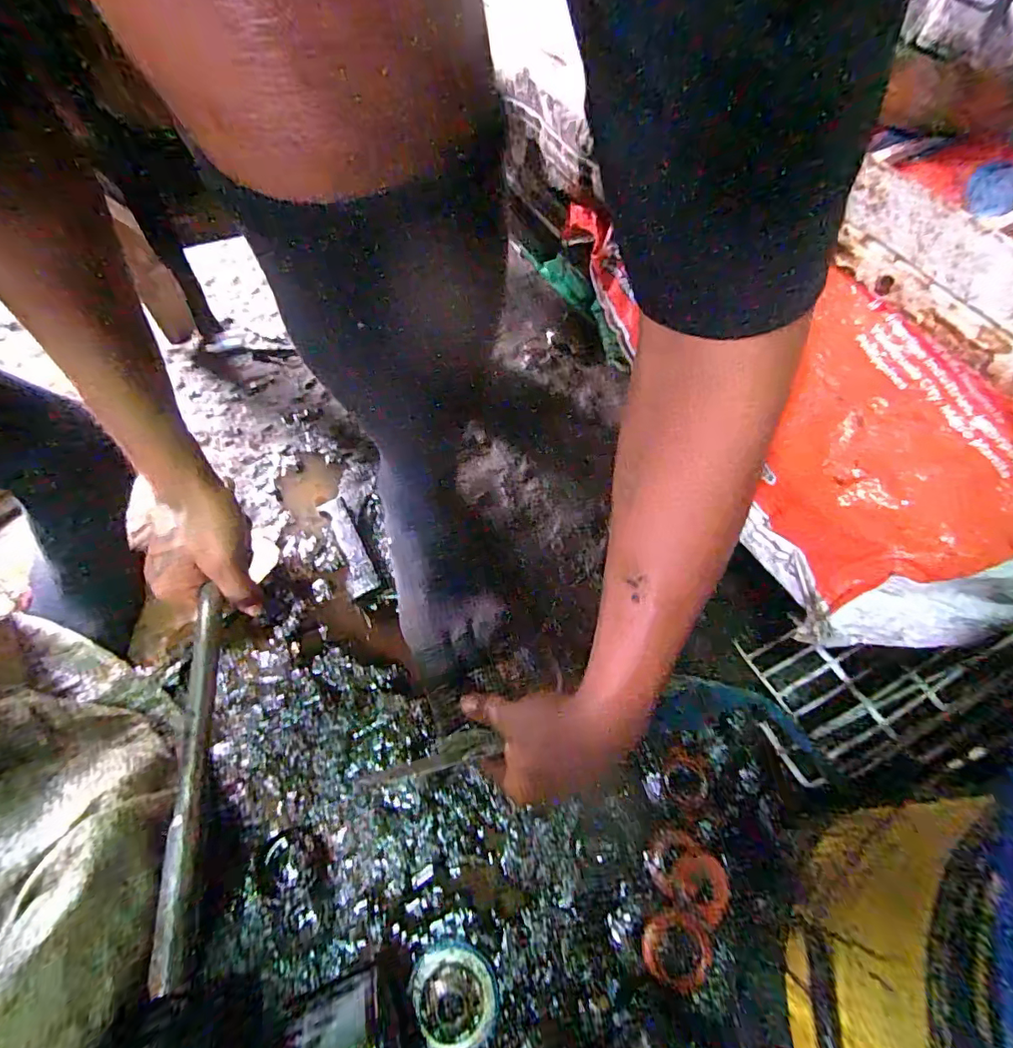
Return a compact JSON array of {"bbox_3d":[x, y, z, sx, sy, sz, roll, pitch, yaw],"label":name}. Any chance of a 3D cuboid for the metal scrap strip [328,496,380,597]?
[{"bbox_3d":[-0.162,0.023,0.534,0.027,0.020,0.117,-20,66,-14],"label":"metal scrap strip"}]

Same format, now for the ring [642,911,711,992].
[{"bbox_3d":[0.129,0.322,0.388,0.050,0.007,0.045,12,62,2],"label":"ring"}]

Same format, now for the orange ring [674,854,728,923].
[{"bbox_3d":[0.157,0.286,0.408,0.042,0.004,0.038,37,66,14],"label":"orange ring"}]

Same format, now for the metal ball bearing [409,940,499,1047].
[{"bbox_3d":[-0.038,0.341,0.369,0.057,0.010,0.062,-23,66,-15],"label":"metal ball bearing"}]

